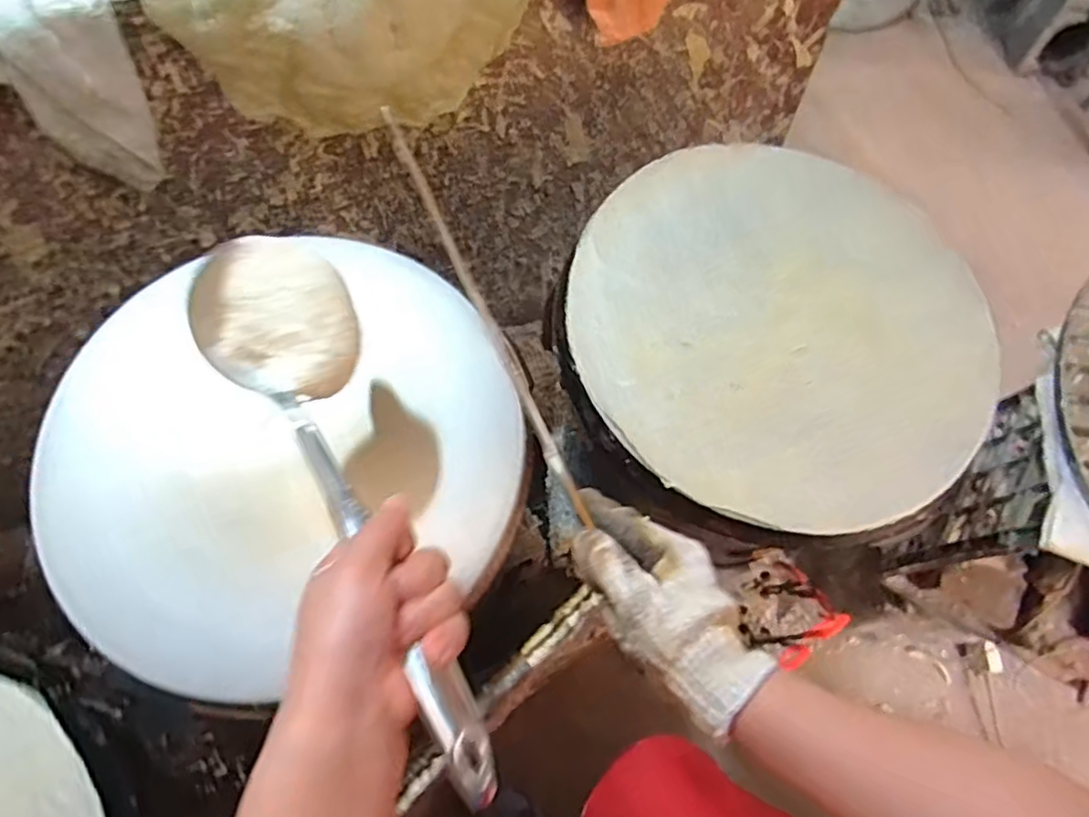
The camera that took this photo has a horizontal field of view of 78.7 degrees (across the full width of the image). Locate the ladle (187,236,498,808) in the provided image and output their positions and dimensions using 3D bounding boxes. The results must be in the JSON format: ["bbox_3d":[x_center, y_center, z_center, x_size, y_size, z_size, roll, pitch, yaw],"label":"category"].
[{"bbox_3d":[-0.109,0.040,0.363,0.086,0.058,0.335,-26,63,-11],"label":"ladle"}]

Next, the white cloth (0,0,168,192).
[{"bbox_3d":[-0.414,-0.276,0.576,0.138,0.181,0.063,-4,69,-4],"label":"white cloth"}]

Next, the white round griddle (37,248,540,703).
[{"bbox_3d":[-0.206,0.034,0.536,0.363,0.041,0.350,1,69,-2],"label":"white round griddle"}]

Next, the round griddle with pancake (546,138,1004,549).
[{"bbox_3d":[0.207,-0.072,0.602,0.380,0.032,0.374,1,69,-2],"label":"round griddle with pancake"}]

